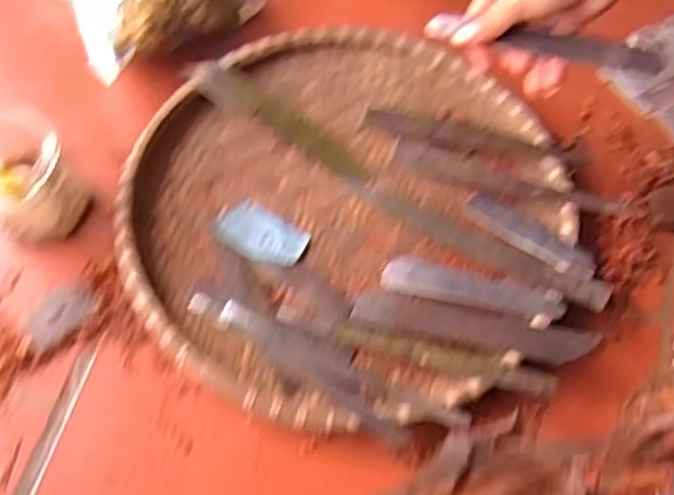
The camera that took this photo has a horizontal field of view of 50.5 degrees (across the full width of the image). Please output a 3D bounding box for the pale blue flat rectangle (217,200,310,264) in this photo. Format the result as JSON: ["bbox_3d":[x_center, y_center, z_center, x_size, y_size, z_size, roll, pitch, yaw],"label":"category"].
[{"bbox_3d":[-0.059,-0.012,0.555,0.071,0.004,0.043,27,66,13],"label":"pale blue flat rectangle"}]

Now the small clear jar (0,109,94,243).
[{"bbox_3d":[-0.233,-0.052,0.532,0.068,0.077,0.076,-38,69,-17],"label":"small clear jar"}]

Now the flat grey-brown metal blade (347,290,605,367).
[{"bbox_3d":[0.095,0.055,0.508,0.167,0.006,0.032,10,53,15],"label":"flat grey-brown metal blade"}]

